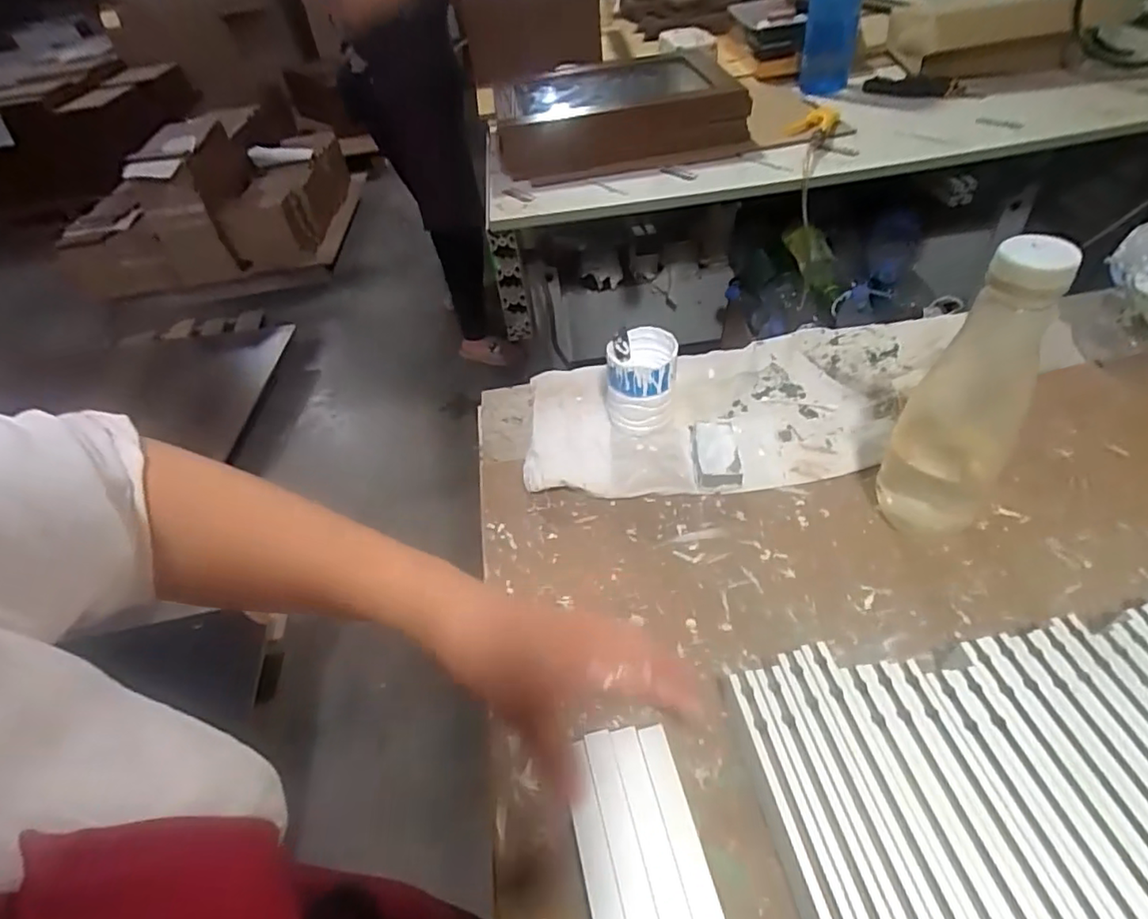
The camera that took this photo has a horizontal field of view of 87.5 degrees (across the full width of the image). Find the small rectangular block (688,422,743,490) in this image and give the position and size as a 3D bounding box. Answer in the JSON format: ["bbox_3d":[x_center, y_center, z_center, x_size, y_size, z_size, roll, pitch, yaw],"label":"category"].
[{"bbox_3d":[0.127,-0.008,0.541,0.039,0.027,0.075,-2,45,5],"label":"small rectangular block"}]

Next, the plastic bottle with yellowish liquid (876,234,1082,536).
[{"bbox_3d":[0.275,-0.043,0.412,0.068,0.225,0.057,32,57,32],"label":"plastic bottle with yellowish liquid"}]

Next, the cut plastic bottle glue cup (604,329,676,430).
[{"bbox_3d":[0.064,-0.074,0.573,0.061,0.081,0.057,-3,45,3],"label":"cut plastic bottle glue cup"}]

